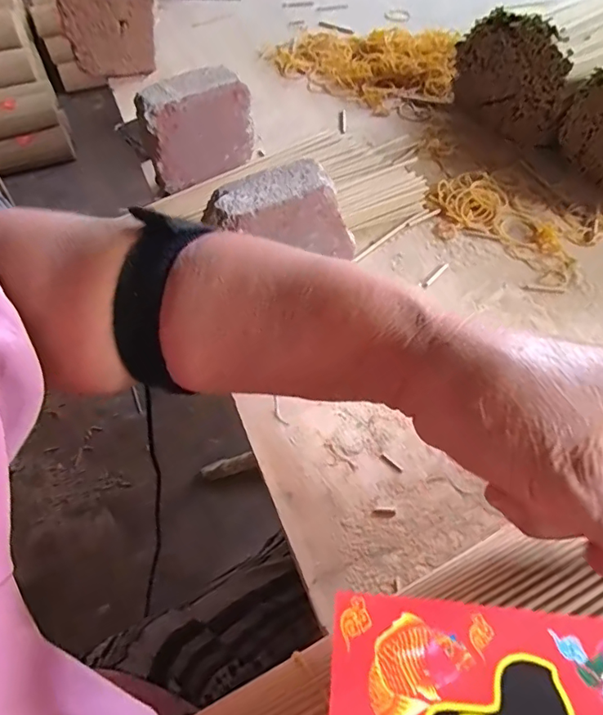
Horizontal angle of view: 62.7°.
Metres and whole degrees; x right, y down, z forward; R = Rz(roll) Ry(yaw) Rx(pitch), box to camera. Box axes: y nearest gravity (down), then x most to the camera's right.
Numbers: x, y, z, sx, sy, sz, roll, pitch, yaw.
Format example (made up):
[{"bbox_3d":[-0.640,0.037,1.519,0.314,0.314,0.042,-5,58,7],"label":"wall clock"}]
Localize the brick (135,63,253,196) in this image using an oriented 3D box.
[{"bbox_3d":[-0.110,-0.229,0.511,0.119,0.104,0.048,-36,59,-23],"label":"brick"}]

